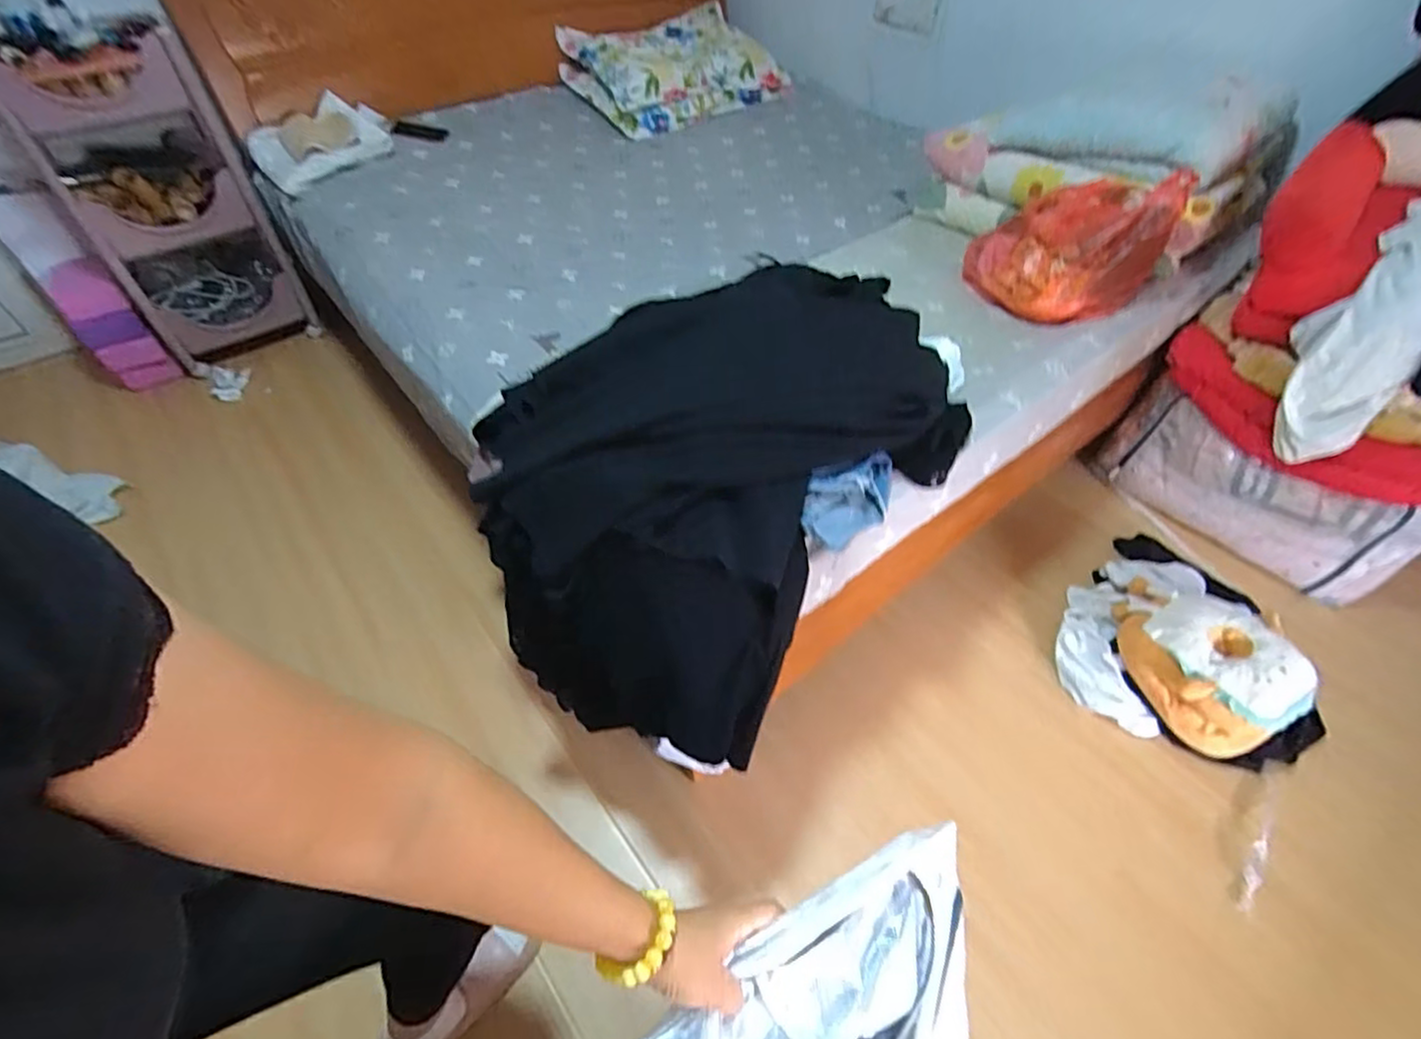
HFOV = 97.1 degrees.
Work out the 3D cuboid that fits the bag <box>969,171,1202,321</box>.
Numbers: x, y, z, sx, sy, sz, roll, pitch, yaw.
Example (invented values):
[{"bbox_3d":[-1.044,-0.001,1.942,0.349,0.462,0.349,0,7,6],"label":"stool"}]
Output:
[{"bbox_3d":[0.696,-0.548,1.240,0.330,0.252,0.267,27,54,16],"label":"bag"}]

